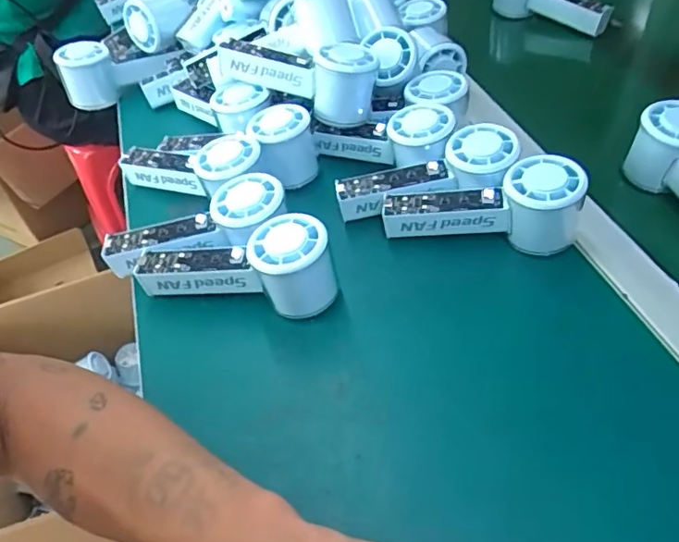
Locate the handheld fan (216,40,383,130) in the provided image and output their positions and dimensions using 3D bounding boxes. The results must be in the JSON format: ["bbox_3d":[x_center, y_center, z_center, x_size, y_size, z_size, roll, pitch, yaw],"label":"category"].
[{"bbox_3d":[-0.044,-0.184,0.508,0.156,0.072,0.055,15,51,0],"label":"handheld fan"}]

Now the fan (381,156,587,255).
[{"bbox_3d":[0.110,-0.050,0.429,0.151,0.058,0.052,0,49,6],"label":"fan"}]

